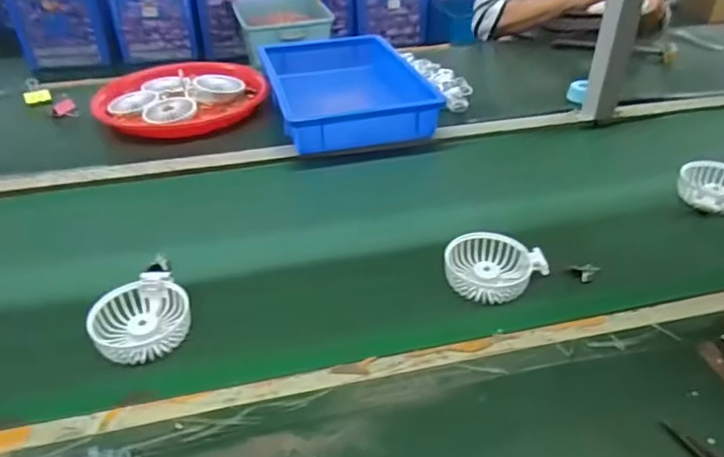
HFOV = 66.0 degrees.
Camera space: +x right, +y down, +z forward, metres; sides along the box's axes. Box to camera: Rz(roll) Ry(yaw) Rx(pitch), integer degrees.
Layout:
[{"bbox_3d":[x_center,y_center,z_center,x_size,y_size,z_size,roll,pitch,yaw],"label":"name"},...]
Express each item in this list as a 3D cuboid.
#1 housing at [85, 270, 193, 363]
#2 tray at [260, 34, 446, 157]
[{"bbox_3d":[-0.217,0.087,0.549,0.089,0.028,0.092,-14,38,-18],"label":"housing"},{"bbox_3d":[-0.037,-0.248,0.978,0.242,0.063,0.353,-10,37,-13],"label":"tray"}]

